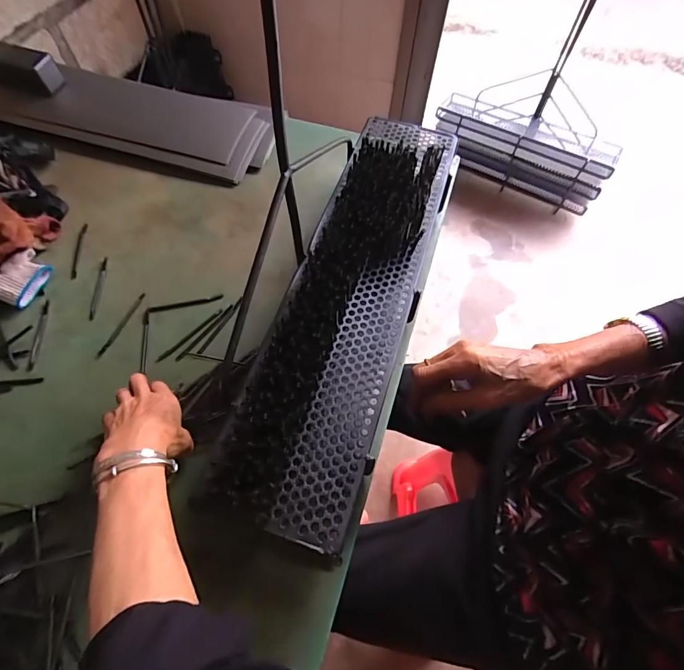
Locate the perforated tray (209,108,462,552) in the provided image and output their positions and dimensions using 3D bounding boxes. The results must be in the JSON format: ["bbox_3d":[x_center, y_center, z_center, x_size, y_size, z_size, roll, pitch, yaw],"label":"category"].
[{"bbox_3d":[0.019,-0.057,0.458,0.139,0.057,0.531,18,61,8],"label":"perforated tray"}]

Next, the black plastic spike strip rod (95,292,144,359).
[{"bbox_3d":[-0.304,-0.014,0.550,0.010,0.004,0.109,19,62,8],"label":"black plastic spike strip rod"}]

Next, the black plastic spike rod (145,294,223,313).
[{"bbox_3d":[-0.222,-0.044,0.565,0.104,0.004,0.011,-12,62,-9],"label":"black plastic spike rod"}]

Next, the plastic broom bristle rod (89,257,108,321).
[{"bbox_3d":[-0.351,-0.068,0.576,0.011,0.005,0.109,-3,61,-4],"label":"plastic broom bristle rod"}]

